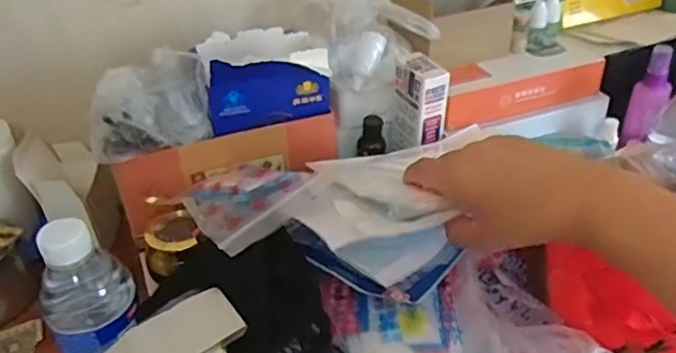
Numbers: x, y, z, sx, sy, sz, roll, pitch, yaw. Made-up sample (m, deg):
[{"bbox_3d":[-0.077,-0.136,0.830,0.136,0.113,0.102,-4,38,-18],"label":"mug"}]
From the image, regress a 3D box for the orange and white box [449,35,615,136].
[{"bbox_3d":[0.195,-0.102,0.645,0.196,0.042,0.065,-16,37,-16],"label":"orange and white box"}]

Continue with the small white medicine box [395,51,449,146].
[{"bbox_3d":[0.083,-0.072,0.596,0.032,0.087,0.050,-24,40,-26],"label":"small white medicine box"}]

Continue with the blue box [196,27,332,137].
[{"bbox_3d":[-0.068,-0.090,0.536,0.117,0.068,0.068,-12,36,-10],"label":"blue box"}]

